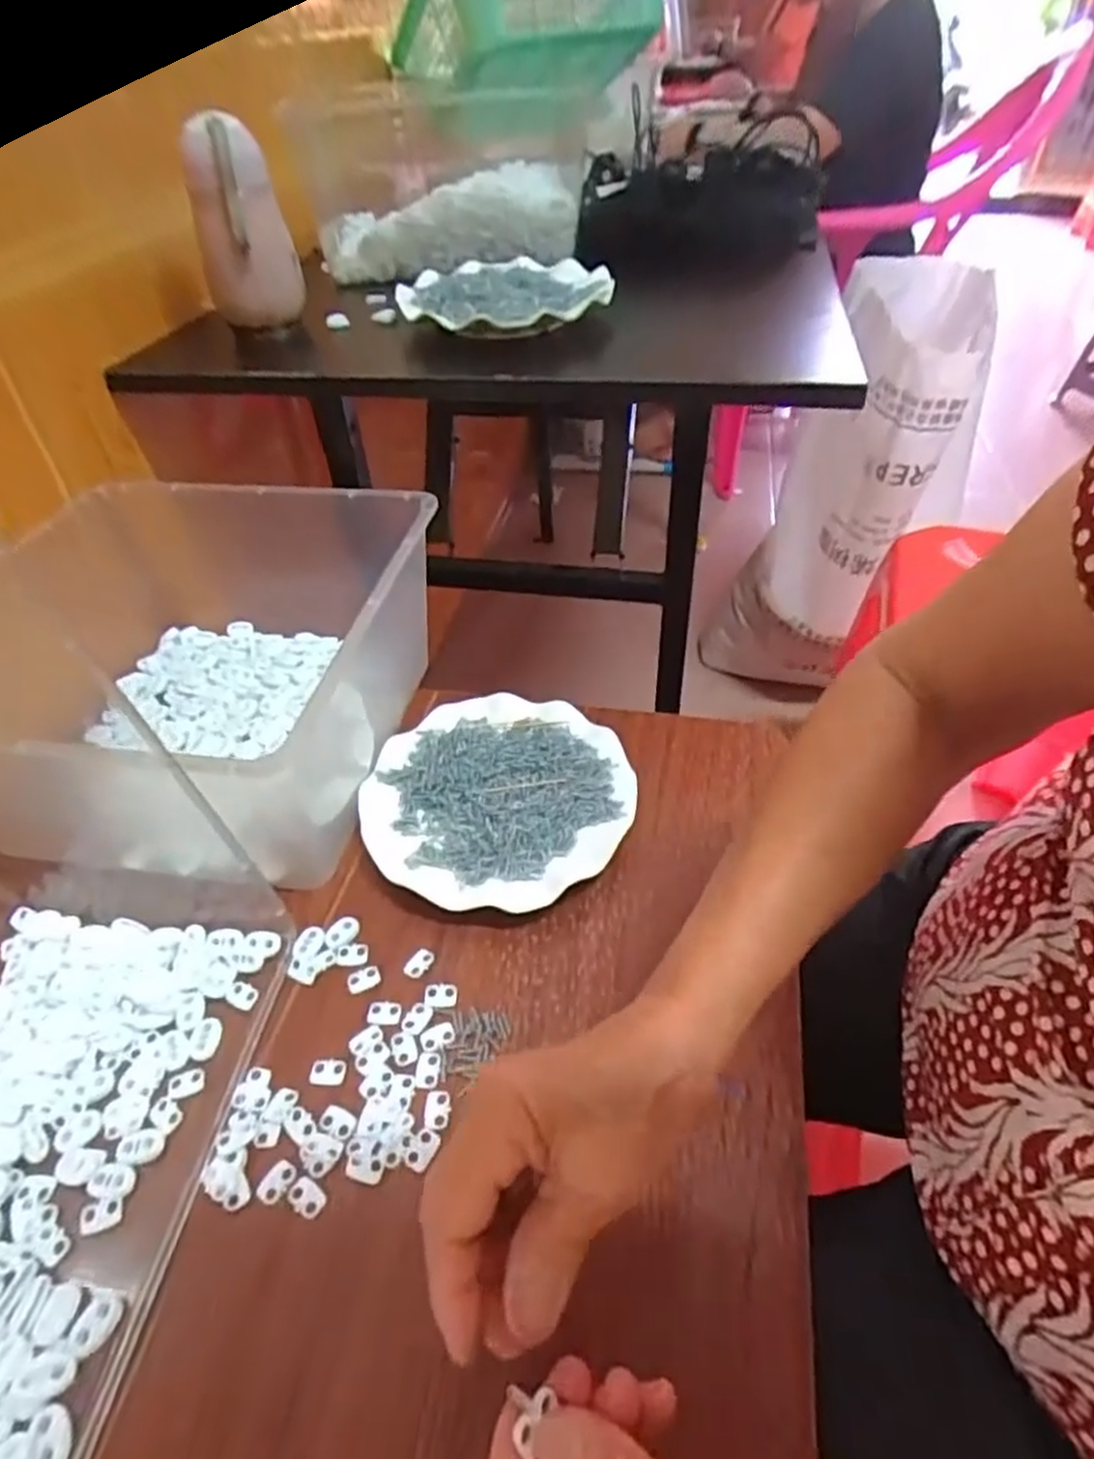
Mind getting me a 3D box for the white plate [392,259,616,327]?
[{"bbox_3d":[-0.039,-0.379,0.642,0.158,0.021,0.168,-1,44,1],"label":"white plate"}]

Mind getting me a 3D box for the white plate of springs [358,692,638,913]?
[{"bbox_3d":[-0.035,0.044,0.517,0.175,0.023,0.170,-1,44,1],"label":"white plate of springs"}]

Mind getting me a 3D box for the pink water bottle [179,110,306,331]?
[{"bbox_3d":[-0.251,-0.411,0.615,0.075,0.142,0.062,-16,46,-14],"label":"pink water bottle"}]

